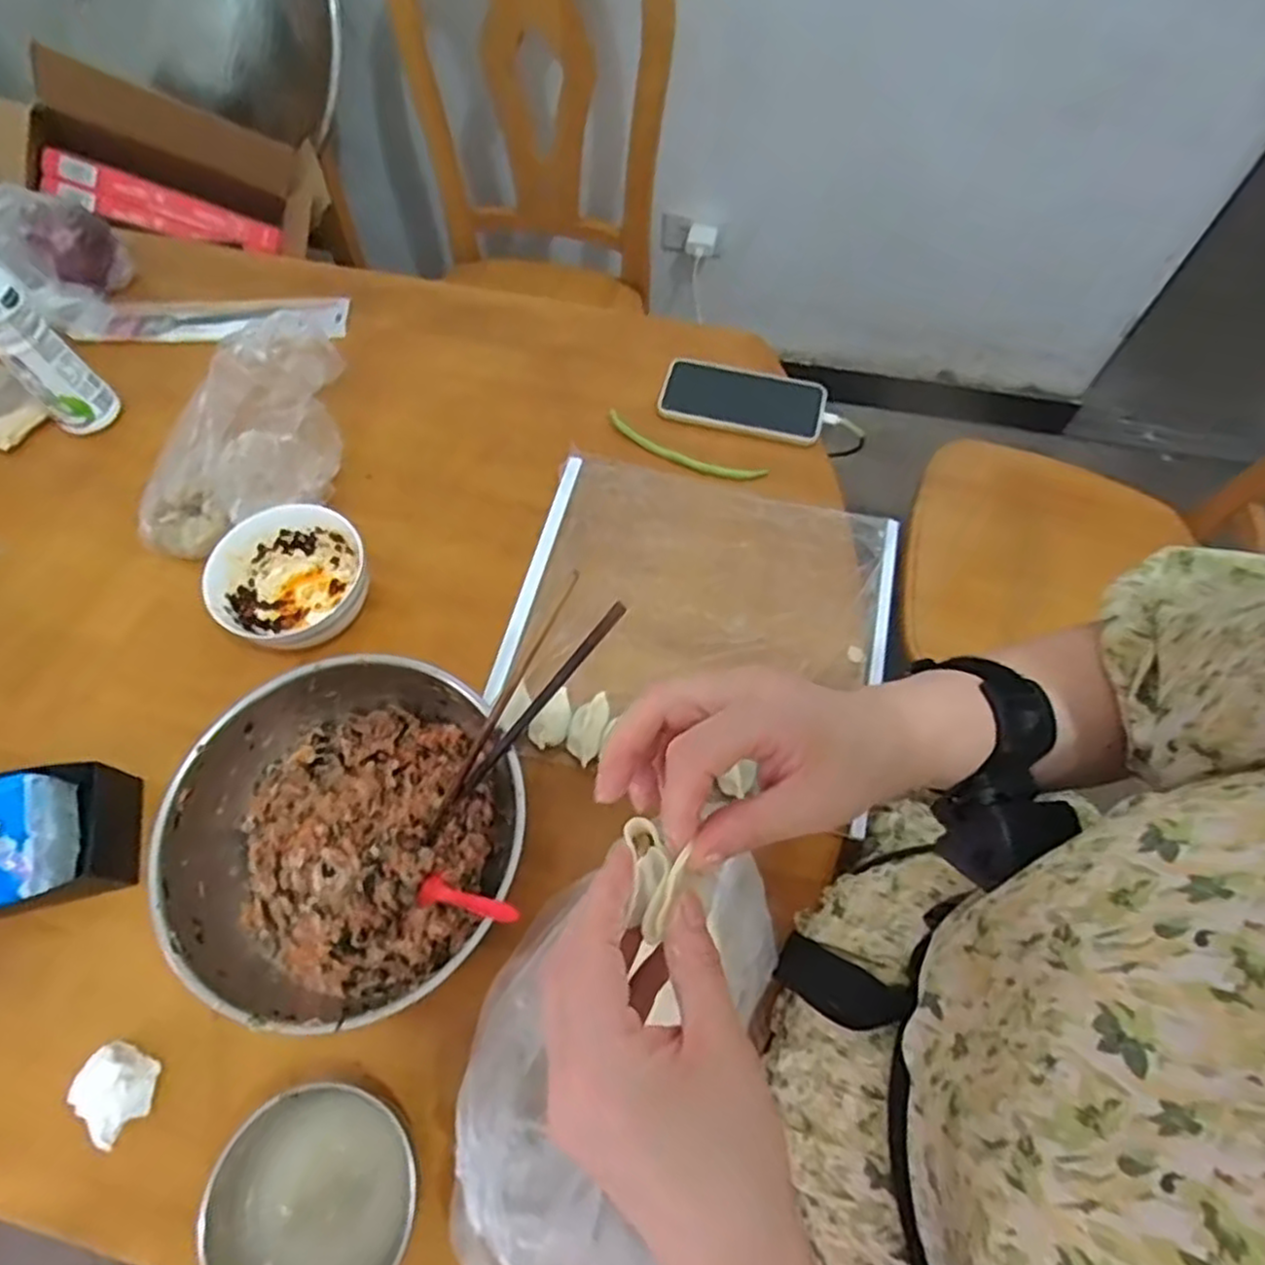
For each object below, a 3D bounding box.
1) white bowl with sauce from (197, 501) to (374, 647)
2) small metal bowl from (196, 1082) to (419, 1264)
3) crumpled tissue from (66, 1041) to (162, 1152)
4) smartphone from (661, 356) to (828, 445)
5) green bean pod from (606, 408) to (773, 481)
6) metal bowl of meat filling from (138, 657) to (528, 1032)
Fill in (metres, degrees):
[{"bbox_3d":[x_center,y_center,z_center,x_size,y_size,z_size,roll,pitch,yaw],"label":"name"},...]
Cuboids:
[{"bbox_3d":[-0.289,-0.045,0.616,0.110,0.066,0.121,0,66,0],"label":"white bowl with sauce"},{"bbox_3d":[-0.184,0.337,0.433,0.112,0.063,0.105,0,63,0],"label":"small metal bowl"},{"bbox_3d":[-0.332,0.293,0.465,0.041,0.031,0.050,-40,71,-16],"label":"crumpled tissue"},{"bbox_3d":[0.113,-0.240,0.740,0.161,0.014,0.092,16,67,7],"label":"smartphone"},{"bbox_3d":[0.050,-0.178,0.712,0.164,0.013,0.025,24,68,10],"label":"green bean pod"},{"bbox_3d":[-0.191,0.139,0.508,0.222,0.097,0.217,0,66,0],"label":"metal bowl of meat filling"}]

